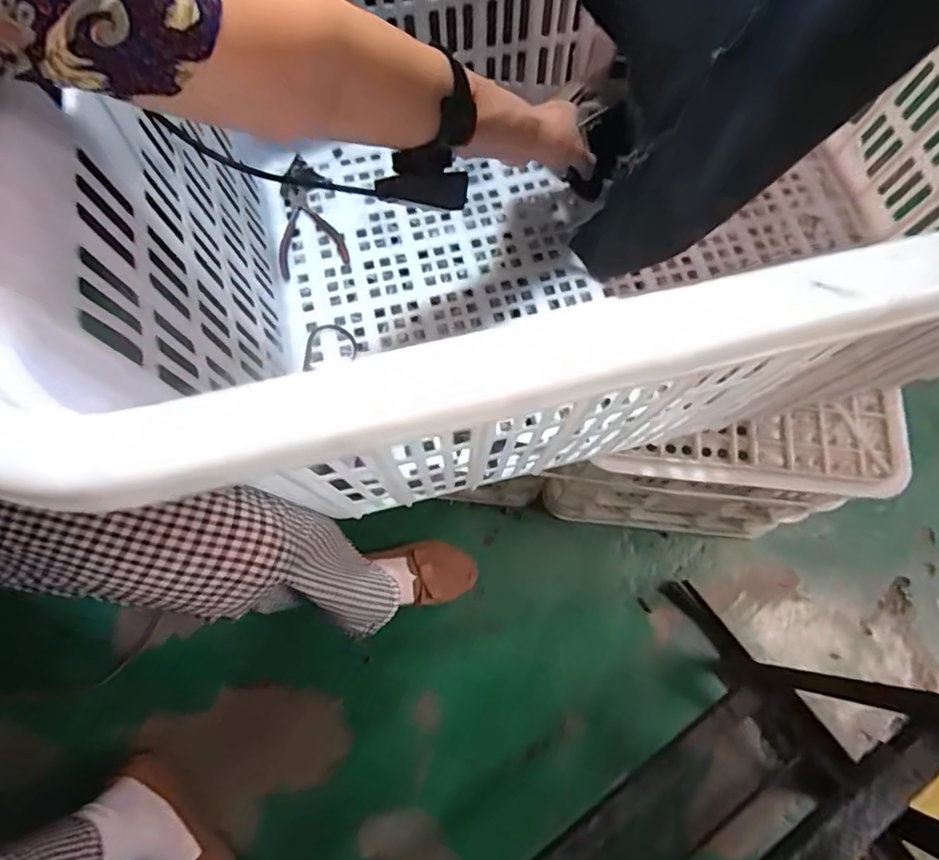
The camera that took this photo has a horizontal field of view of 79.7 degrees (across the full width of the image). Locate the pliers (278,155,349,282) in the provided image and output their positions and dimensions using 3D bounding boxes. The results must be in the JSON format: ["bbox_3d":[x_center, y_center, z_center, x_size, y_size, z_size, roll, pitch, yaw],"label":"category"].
[{"bbox_3d":[-0.199,-0.258,0.678,0.079,0.017,0.154,-14,70,-6],"label":"pliers"}]

